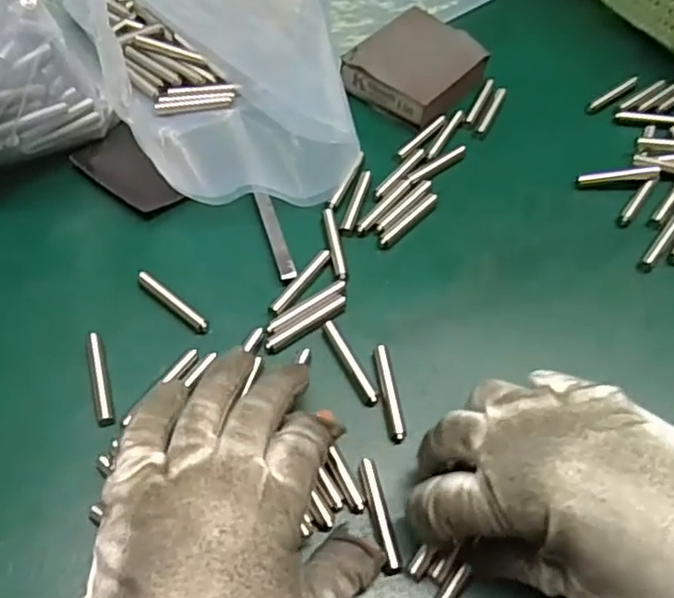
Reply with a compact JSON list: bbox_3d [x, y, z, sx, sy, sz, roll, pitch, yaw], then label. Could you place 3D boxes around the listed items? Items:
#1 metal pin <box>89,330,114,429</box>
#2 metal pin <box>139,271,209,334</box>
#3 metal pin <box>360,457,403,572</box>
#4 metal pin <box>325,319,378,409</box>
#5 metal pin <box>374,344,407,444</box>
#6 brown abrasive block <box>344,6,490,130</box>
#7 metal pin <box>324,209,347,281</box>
[{"bbox_3d":[-0.113,0.038,0.319,0.007,0.006,0.049,-12,59,-12],"label":"metal pin"},{"bbox_3d":[-0.085,0.002,0.345,0.048,0.004,0.008,37,62,18],"label":"metal pin"},{"bbox_3d":[0.018,0.093,0.287,0.008,0.006,0.049,-8,58,-9],"label":"metal pin"},{"bbox_3d":[0.006,0.031,0.329,0.007,0.007,0.048,-21,61,-17],"label":"metal pin"},{"bbox_3d":[0.025,0.046,0.322,0.008,0.007,0.048,-7,58,-8],"label":"metal pin"},{"bbox_3d":[0.054,-0.155,0.443,0.073,0.020,0.082,37,62,18],"label":"brown abrasive block"},{"bbox_3d":[-0.001,-0.032,0.370,0.007,0.004,0.050,-6,58,-8],"label":"metal pin"}]

